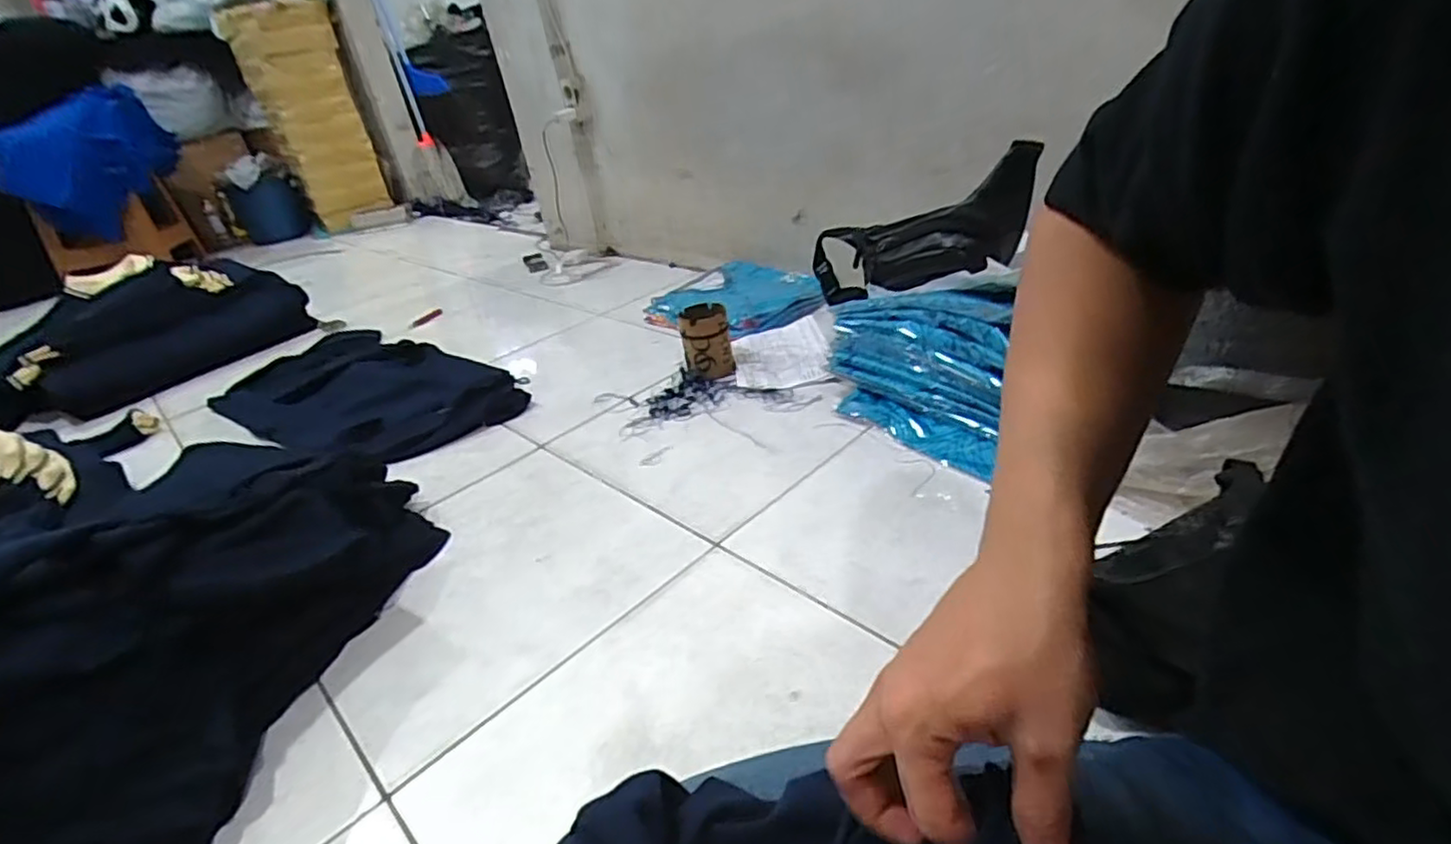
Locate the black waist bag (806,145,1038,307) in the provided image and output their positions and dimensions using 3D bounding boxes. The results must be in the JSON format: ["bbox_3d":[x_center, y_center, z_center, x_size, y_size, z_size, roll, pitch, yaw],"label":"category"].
[{"bbox_3d":[0.260,-0.260,1.018,0.142,0.127,0.395,-34,15,-38],"label":"black waist bag"}]

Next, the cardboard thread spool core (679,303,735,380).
[{"bbox_3d":[-0.032,-0.132,1.170,0.082,0.114,0.082,-11,31,-2],"label":"cardboard thread spool core"}]

